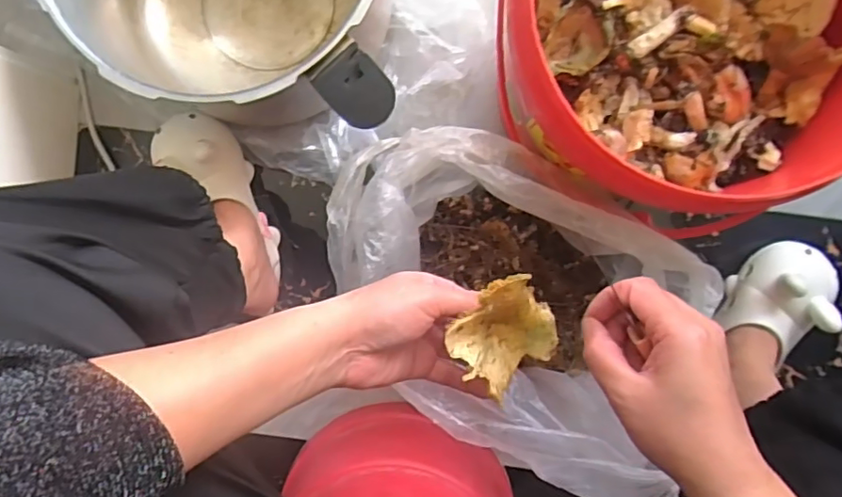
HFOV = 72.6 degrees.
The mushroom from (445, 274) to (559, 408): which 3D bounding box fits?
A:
[{"bbox_3d":[0.054,0.055,0.359,0.061,0.031,0.068,41,92,-1],"label":"mushroom"}]

